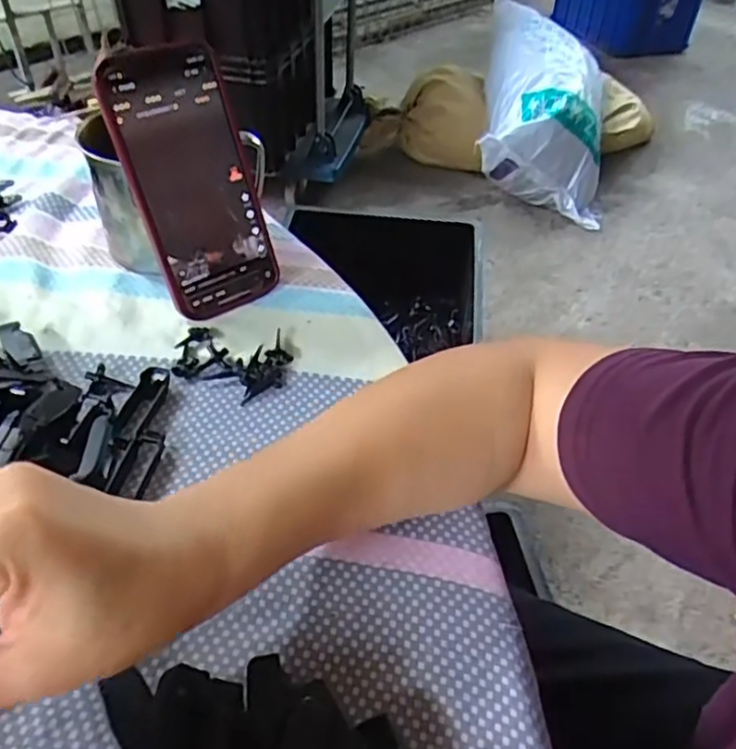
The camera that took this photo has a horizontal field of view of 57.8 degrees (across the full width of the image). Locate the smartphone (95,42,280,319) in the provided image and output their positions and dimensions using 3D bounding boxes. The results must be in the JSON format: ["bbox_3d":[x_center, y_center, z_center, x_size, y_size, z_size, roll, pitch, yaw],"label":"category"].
[{"bbox_3d":[-0.108,-0.118,0.418,0.073,0.156,0.011,-28,27,-27],"label":"smartphone"}]

